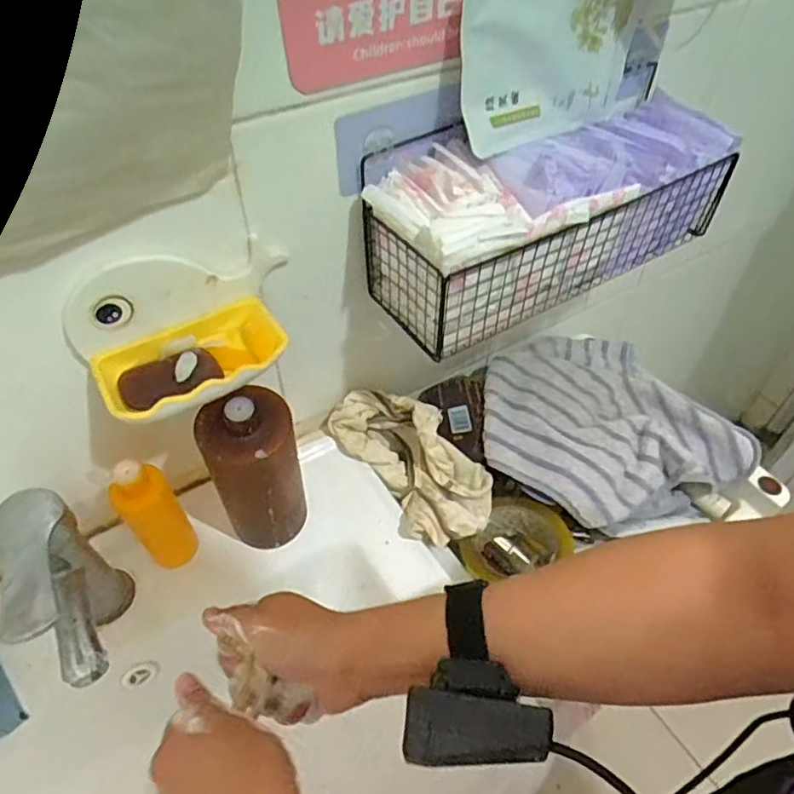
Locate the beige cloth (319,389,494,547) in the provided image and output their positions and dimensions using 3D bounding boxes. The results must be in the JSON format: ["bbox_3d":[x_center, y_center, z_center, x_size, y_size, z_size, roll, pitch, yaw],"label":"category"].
[{"bbox_3d":[0.018,0.061,0.562,0.104,0.062,0.187,-28,55,-23],"label":"beige cloth"}]

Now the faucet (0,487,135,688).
[{"bbox_3d":[-0.216,0.139,0.401,0.046,0.143,0.106,-21,52,-18],"label":"faucet"}]

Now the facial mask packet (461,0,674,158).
[{"bbox_3d":[0.136,-0.256,0.447,0.231,0.106,0.024,-27,52,-28],"label":"facial mask packet"}]

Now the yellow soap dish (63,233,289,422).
[{"bbox_3d":[-0.130,-0.048,0.387,0.149,0.068,0.079,-25,54,-21],"label":"yellow soap dish"}]

